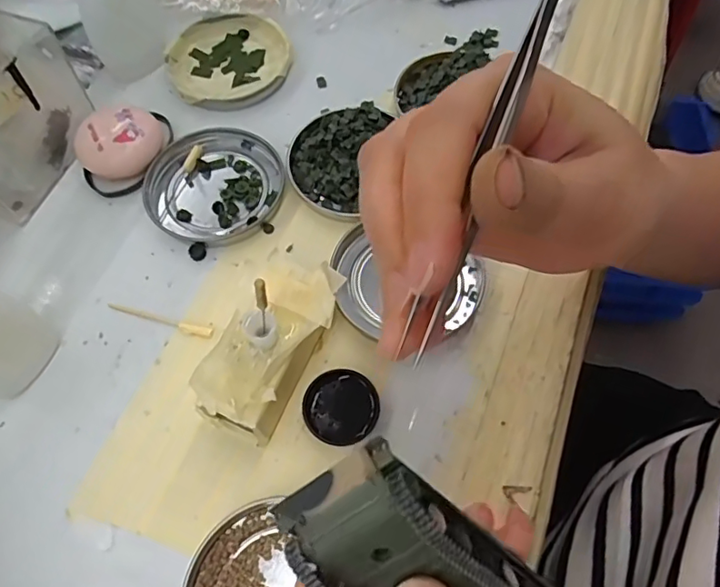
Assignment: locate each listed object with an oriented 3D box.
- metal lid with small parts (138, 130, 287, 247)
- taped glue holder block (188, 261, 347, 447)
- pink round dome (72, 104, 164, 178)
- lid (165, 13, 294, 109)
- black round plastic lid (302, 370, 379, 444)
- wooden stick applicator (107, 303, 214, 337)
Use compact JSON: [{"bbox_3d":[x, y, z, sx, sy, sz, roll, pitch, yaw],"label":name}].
[{"bbox_3d":[-0.085,-0.064,0.326,0.074,0.009,0.076,-1,64,1],"label":"metal lid with small parts"},{"bbox_3d":[-0.041,0.027,0.263,0.040,0.042,0.084,23,67,12],"label":"taped glue holder block"},{"bbox_3d":[-0.141,-0.086,0.329,0.048,0.024,0.039,-8,64,-2],"label":"pink round dome"},{"bbox_3d":[-0.086,-0.155,0.370,0.080,0.013,0.073,-1,64,1],"label":"lid"},{"bbox_3d":[-0.009,0.054,0.268,0.034,0.007,0.036,-1,64,1],"label":"black round plastic lid"},{"bbox_3d":[-0.106,0.014,0.292,0.061,0.004,0.006,15,65,7],"label":"wooden stick applicator"}]

